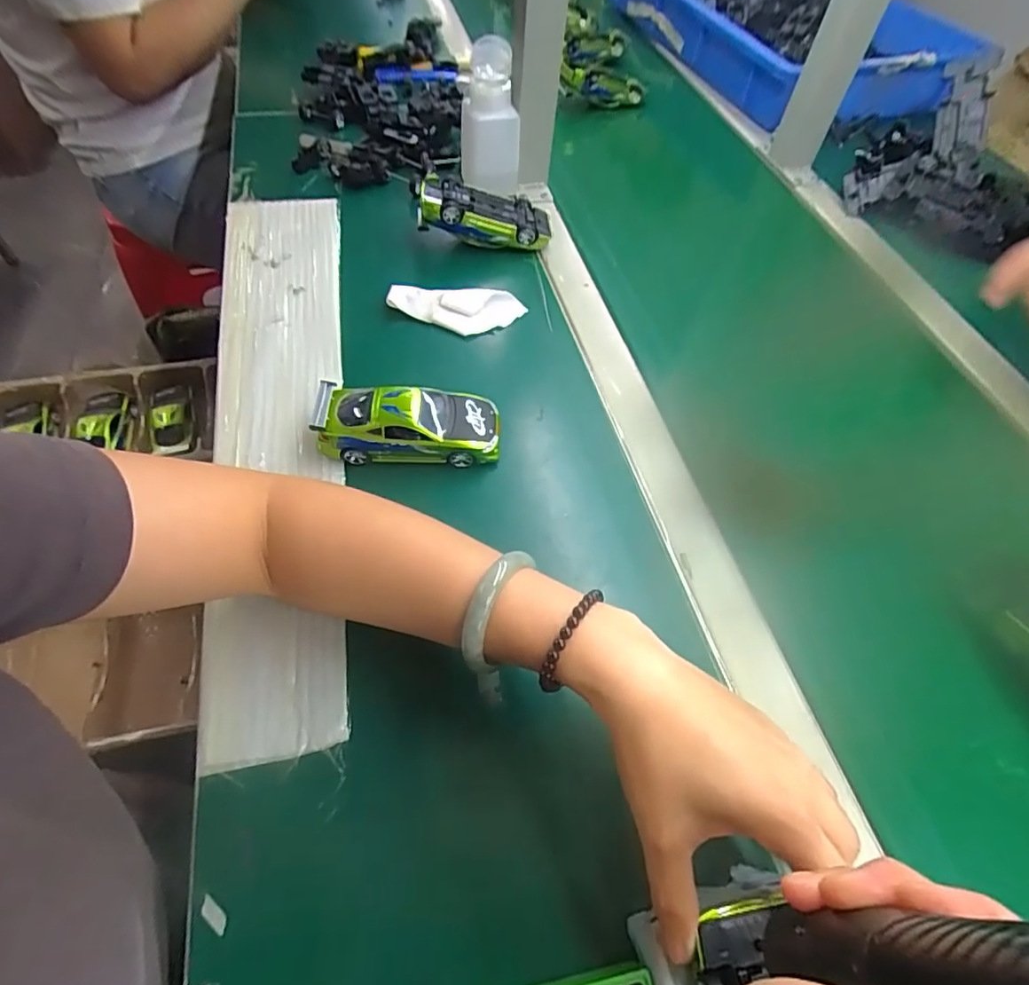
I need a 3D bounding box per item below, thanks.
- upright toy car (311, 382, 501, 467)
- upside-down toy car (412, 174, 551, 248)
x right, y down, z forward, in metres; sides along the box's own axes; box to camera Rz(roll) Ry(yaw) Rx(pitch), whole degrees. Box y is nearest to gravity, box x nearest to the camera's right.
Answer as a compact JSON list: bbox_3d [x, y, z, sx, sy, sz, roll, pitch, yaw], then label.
[{"bbox_3d":[-0.077,-0.051,0.405,0.133,0.042,0.052,3,56,-2],"label":"upright toy car"},{"bbox_3d":[-0.032,-0.278,0.551,0.136,0.040,0.059,8,56,-13],"label":"upside-down toy car"}]

